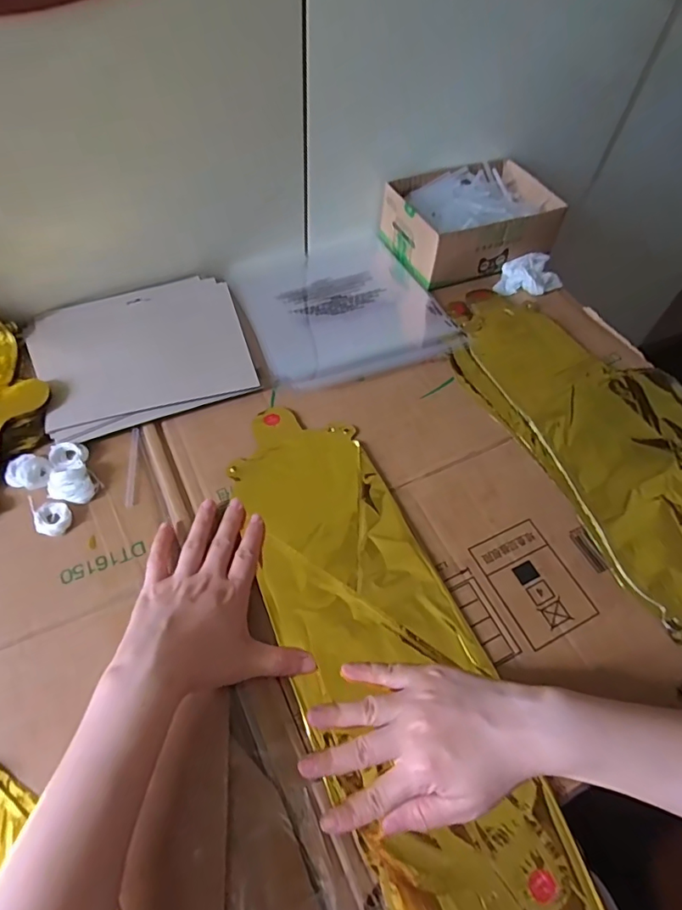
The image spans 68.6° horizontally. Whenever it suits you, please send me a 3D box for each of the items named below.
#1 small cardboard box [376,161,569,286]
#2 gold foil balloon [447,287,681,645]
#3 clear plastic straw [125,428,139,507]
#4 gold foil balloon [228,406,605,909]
[{"bbox_3d":[0.161,-0.295,0.623,0.190,0.065,0.136,-19,60,-15],"label":"small cardboard box"},{"bbox_3d":[0.280,-0.022,0.482,0.212,0.016,0.418,-22,61,-17],"label":"gold foil balloon"},{"bbox_3d":[-0.183,0.009,0.437,0.008,0.004,0.079,-5,58,-7],"label":"clear plastic straw"},{"bbox_3d":[0.025,0.131,0.378,0.132,0.011,0.421,-19,61,-15],"label":"gold foil balloon"}]

